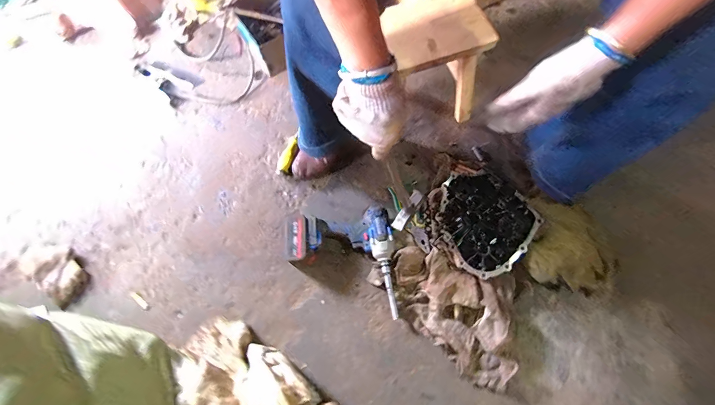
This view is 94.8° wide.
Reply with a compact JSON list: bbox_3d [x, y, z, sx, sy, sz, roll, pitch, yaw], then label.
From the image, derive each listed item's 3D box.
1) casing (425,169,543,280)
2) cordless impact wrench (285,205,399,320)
[{"bbox_3d":[0.288,0.041,0.795,0.234,0.043,0.249,-36,73,-10],"label":"casing"},{"bbox_3d":[-0.038,0.134,0.776,0.254,0.077,0.253,-1,70,2],"label":"cordless impact wrench"}]

